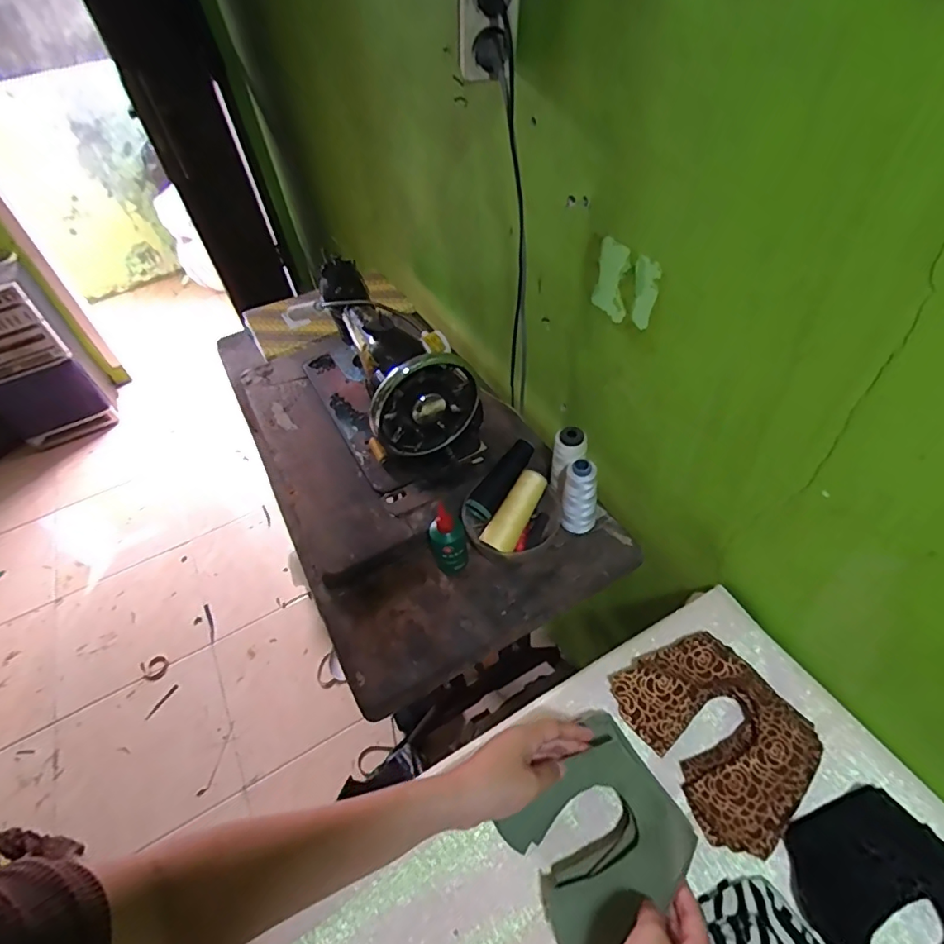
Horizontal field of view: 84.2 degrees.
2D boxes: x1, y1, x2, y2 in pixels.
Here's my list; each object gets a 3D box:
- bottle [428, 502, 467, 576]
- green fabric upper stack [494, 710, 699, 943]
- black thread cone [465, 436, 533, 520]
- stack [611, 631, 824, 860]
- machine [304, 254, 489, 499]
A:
[{"bbox_3d":[-0.031,0.084,0.650,0.044,0.107,0.045,-3,49,4],"label":"bottle"},{"bbox_3d":[0.104,0.308,0.454,0.138,0.059,0.134,-30,52,-18],"label":"green fabric upper stack"},{"bbox_3d":[0.039,0.008,0.670,0.034,0.034,0.115,32,79,30],"label":"black thread cone"},{"bbox_3d":[0.237,0.247,0.506,0.138,0.026,0.174,-31,52,-19],"label":"stack"},{"bbox_3d":[-0.151,-0.172,0.790,0.171,0.207,0.416,-27,51,-17],"label":"machine"}]

